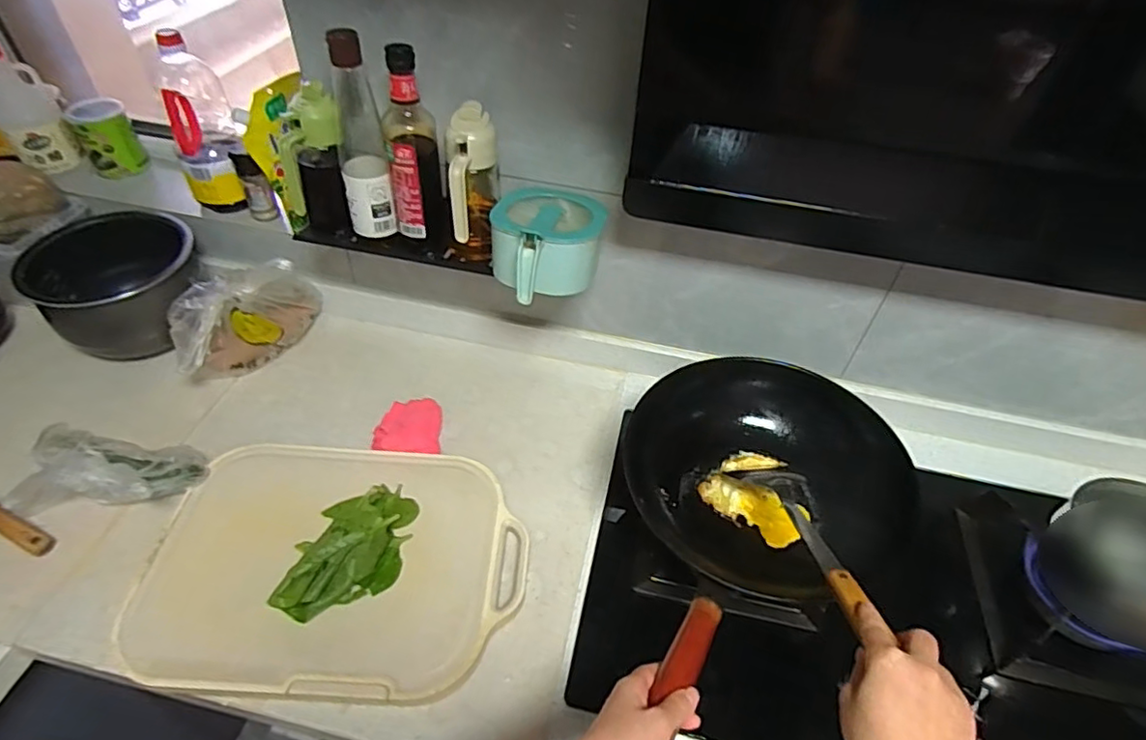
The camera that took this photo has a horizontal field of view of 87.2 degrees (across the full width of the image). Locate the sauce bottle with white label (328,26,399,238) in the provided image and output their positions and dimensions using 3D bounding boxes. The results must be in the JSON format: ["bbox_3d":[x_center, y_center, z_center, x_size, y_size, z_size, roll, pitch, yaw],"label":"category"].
[{"bbox_3d":[-0.265,-0.284,0.744,0.062,0.231,0.076,-10,48,-13],"label":"sauce bottle with white label"}]

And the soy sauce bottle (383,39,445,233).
[{"bbox_3d":[-0.199,-0.271,0.740,0.065,0.219,0.064,-9,48,-13],"label":"soy sauce bottle"}]

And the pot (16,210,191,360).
[{"bbox_3d":[-0.694,-0.128,0.935,0.220,0.128,0.224,2,47,-2],"label":"pot"}]

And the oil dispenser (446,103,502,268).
[{"bbox_3d":[-0.129,-0.215,0.758,0.069,0.195,0.085,1,47,-4],"label":"oil dispenser"}]

